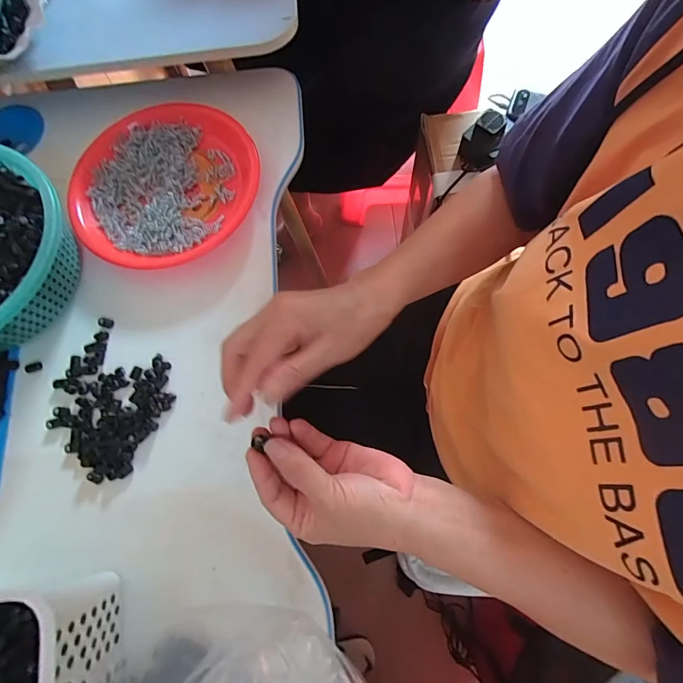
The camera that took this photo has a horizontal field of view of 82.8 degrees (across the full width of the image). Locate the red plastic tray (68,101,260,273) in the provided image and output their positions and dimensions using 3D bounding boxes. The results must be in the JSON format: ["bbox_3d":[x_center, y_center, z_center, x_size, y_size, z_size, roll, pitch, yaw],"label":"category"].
[{"bbox_3d":[-0.217,-0.193,0.474,0.226,0.036,0.229,-25,76,-9],"label":"red plastic tray"}]

